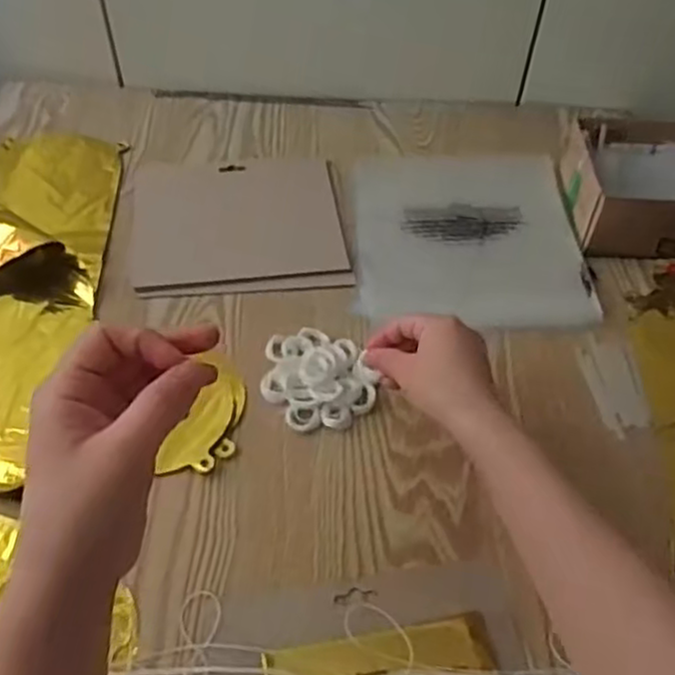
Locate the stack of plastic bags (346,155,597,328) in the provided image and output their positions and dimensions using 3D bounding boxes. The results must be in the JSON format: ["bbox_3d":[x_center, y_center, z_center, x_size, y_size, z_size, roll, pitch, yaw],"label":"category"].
[{"bbox_3d":[0.121,-0.102,0.671,0.205,0.011,0.213,2,51,-2],"label":"stack of plastic bags"}]

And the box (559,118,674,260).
[{"bbox_3d":[0.311,-0.144,0.669,0.186,0.061,0.143,0,51,-3],"label":"box"}]

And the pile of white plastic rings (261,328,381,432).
[{"bbox_3d":[-0.015,0.026,0.560,0.085,0.024,0.092,-3,51,-6],"label":"pile of white plastic rings"}]

